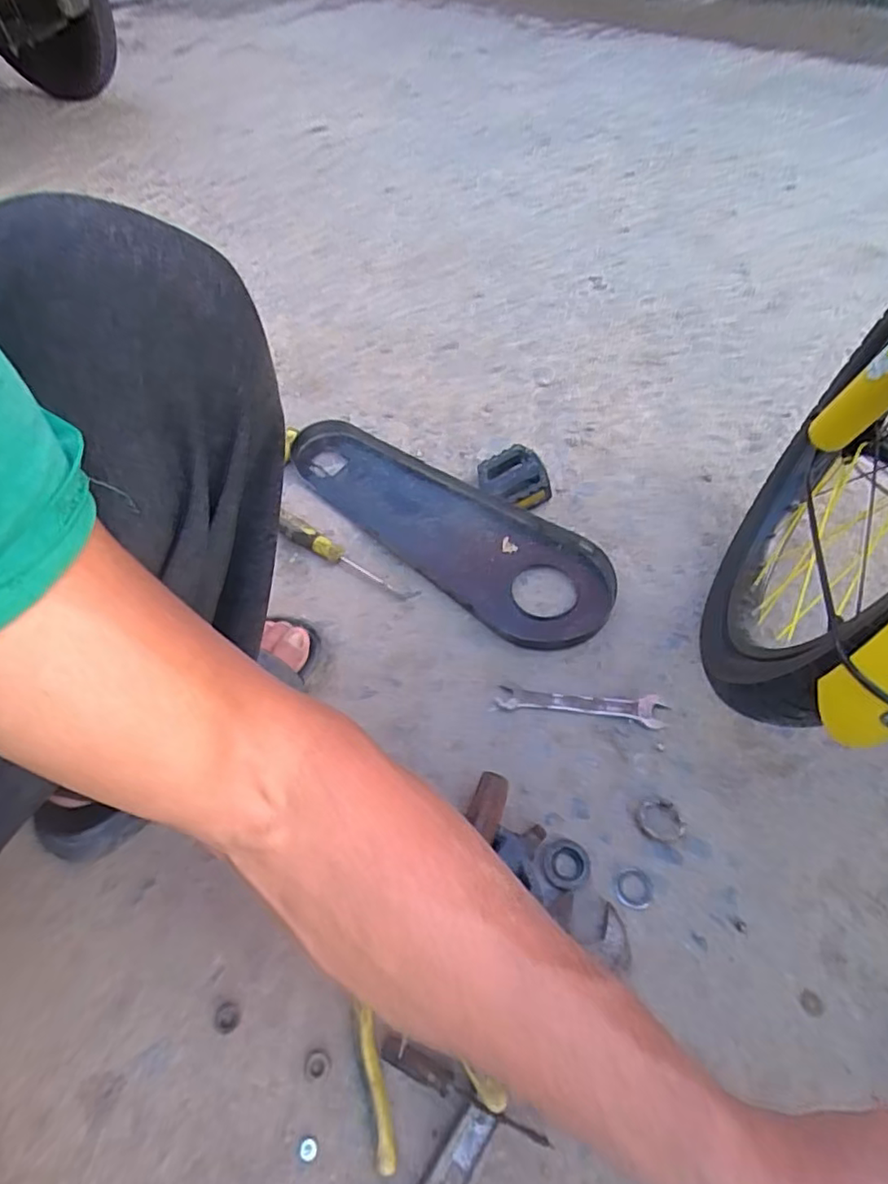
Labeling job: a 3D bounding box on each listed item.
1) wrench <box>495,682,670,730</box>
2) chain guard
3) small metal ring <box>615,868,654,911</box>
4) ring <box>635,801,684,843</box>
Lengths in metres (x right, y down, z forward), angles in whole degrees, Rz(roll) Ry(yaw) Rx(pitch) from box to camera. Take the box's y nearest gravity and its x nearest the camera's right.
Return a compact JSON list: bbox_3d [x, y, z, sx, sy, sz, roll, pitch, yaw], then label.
[{"bbox_3d":[0.130,0.108,0.575,0.157,0.004,0.030,4,56,7],"label":"wrench"},{"bbox_3d":[-0.007,-0.084,0.705,0.438,0.033,0.145,32,64,23],"label":"chain guard"},{"bbox_3d":[0.153,0.238,0.485,0.029,0.004,0.030,5,57,7],"label":"small metal ring"},{"bbox_3d":[0.182,0.192,0.506,0.037,0.009,0.038,-2,56,3],"label":"ring"}]

